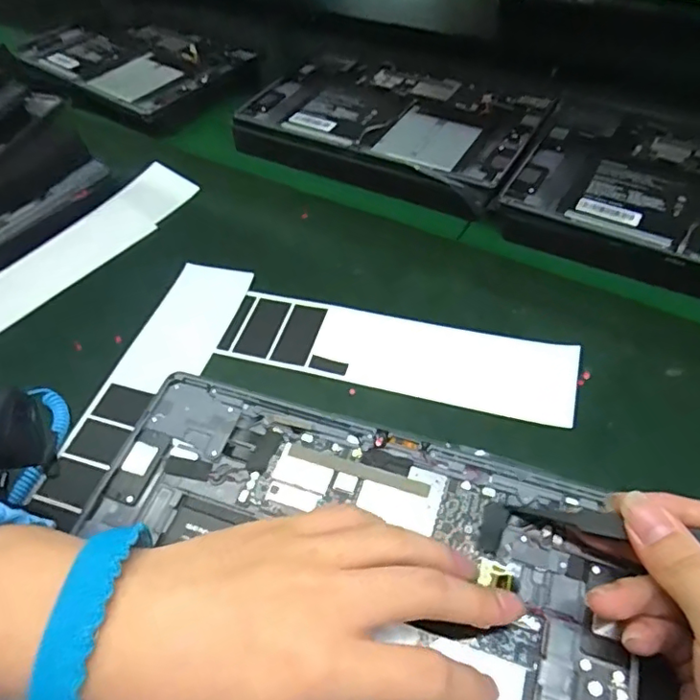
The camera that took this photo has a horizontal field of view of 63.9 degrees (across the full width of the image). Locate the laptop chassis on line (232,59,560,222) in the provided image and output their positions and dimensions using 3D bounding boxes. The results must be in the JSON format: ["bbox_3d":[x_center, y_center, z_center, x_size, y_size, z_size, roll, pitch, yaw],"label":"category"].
[{"bbox_3d":[0.035,-0.203,0.512,0.257,0.025,0.173,23,56,21],"label":"laptop chassis on line"}]

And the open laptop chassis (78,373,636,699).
[{"bbox_3d":[-0.008,0.105,0.248,0.255,0.016,0.164,16,52,15],"label":"open laptop chassis"}]

